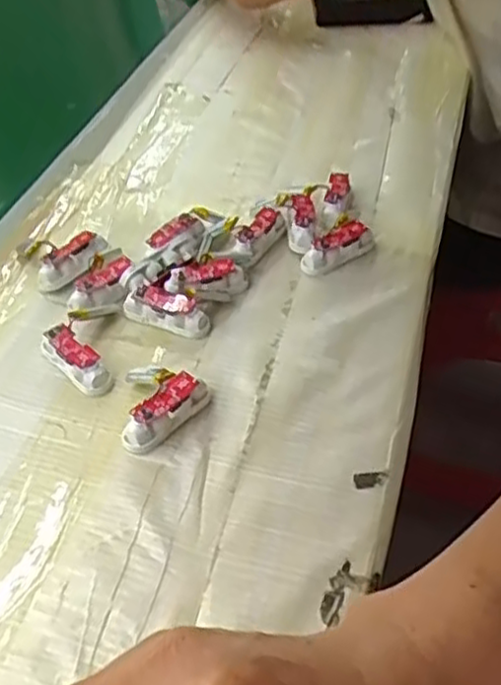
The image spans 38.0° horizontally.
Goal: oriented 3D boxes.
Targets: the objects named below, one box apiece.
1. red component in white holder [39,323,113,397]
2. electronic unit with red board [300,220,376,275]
[{"bbox_3d":[-0.112,0.010,0.465,0.019,0.021,0.058,-34,52,-30],"label":"red component in white holder"},{"bbox_3d":[0.066,-0.072,0.537,0.063,0.022,0.020,-25,48,-23],"label":"electronic unit with red board"}]

